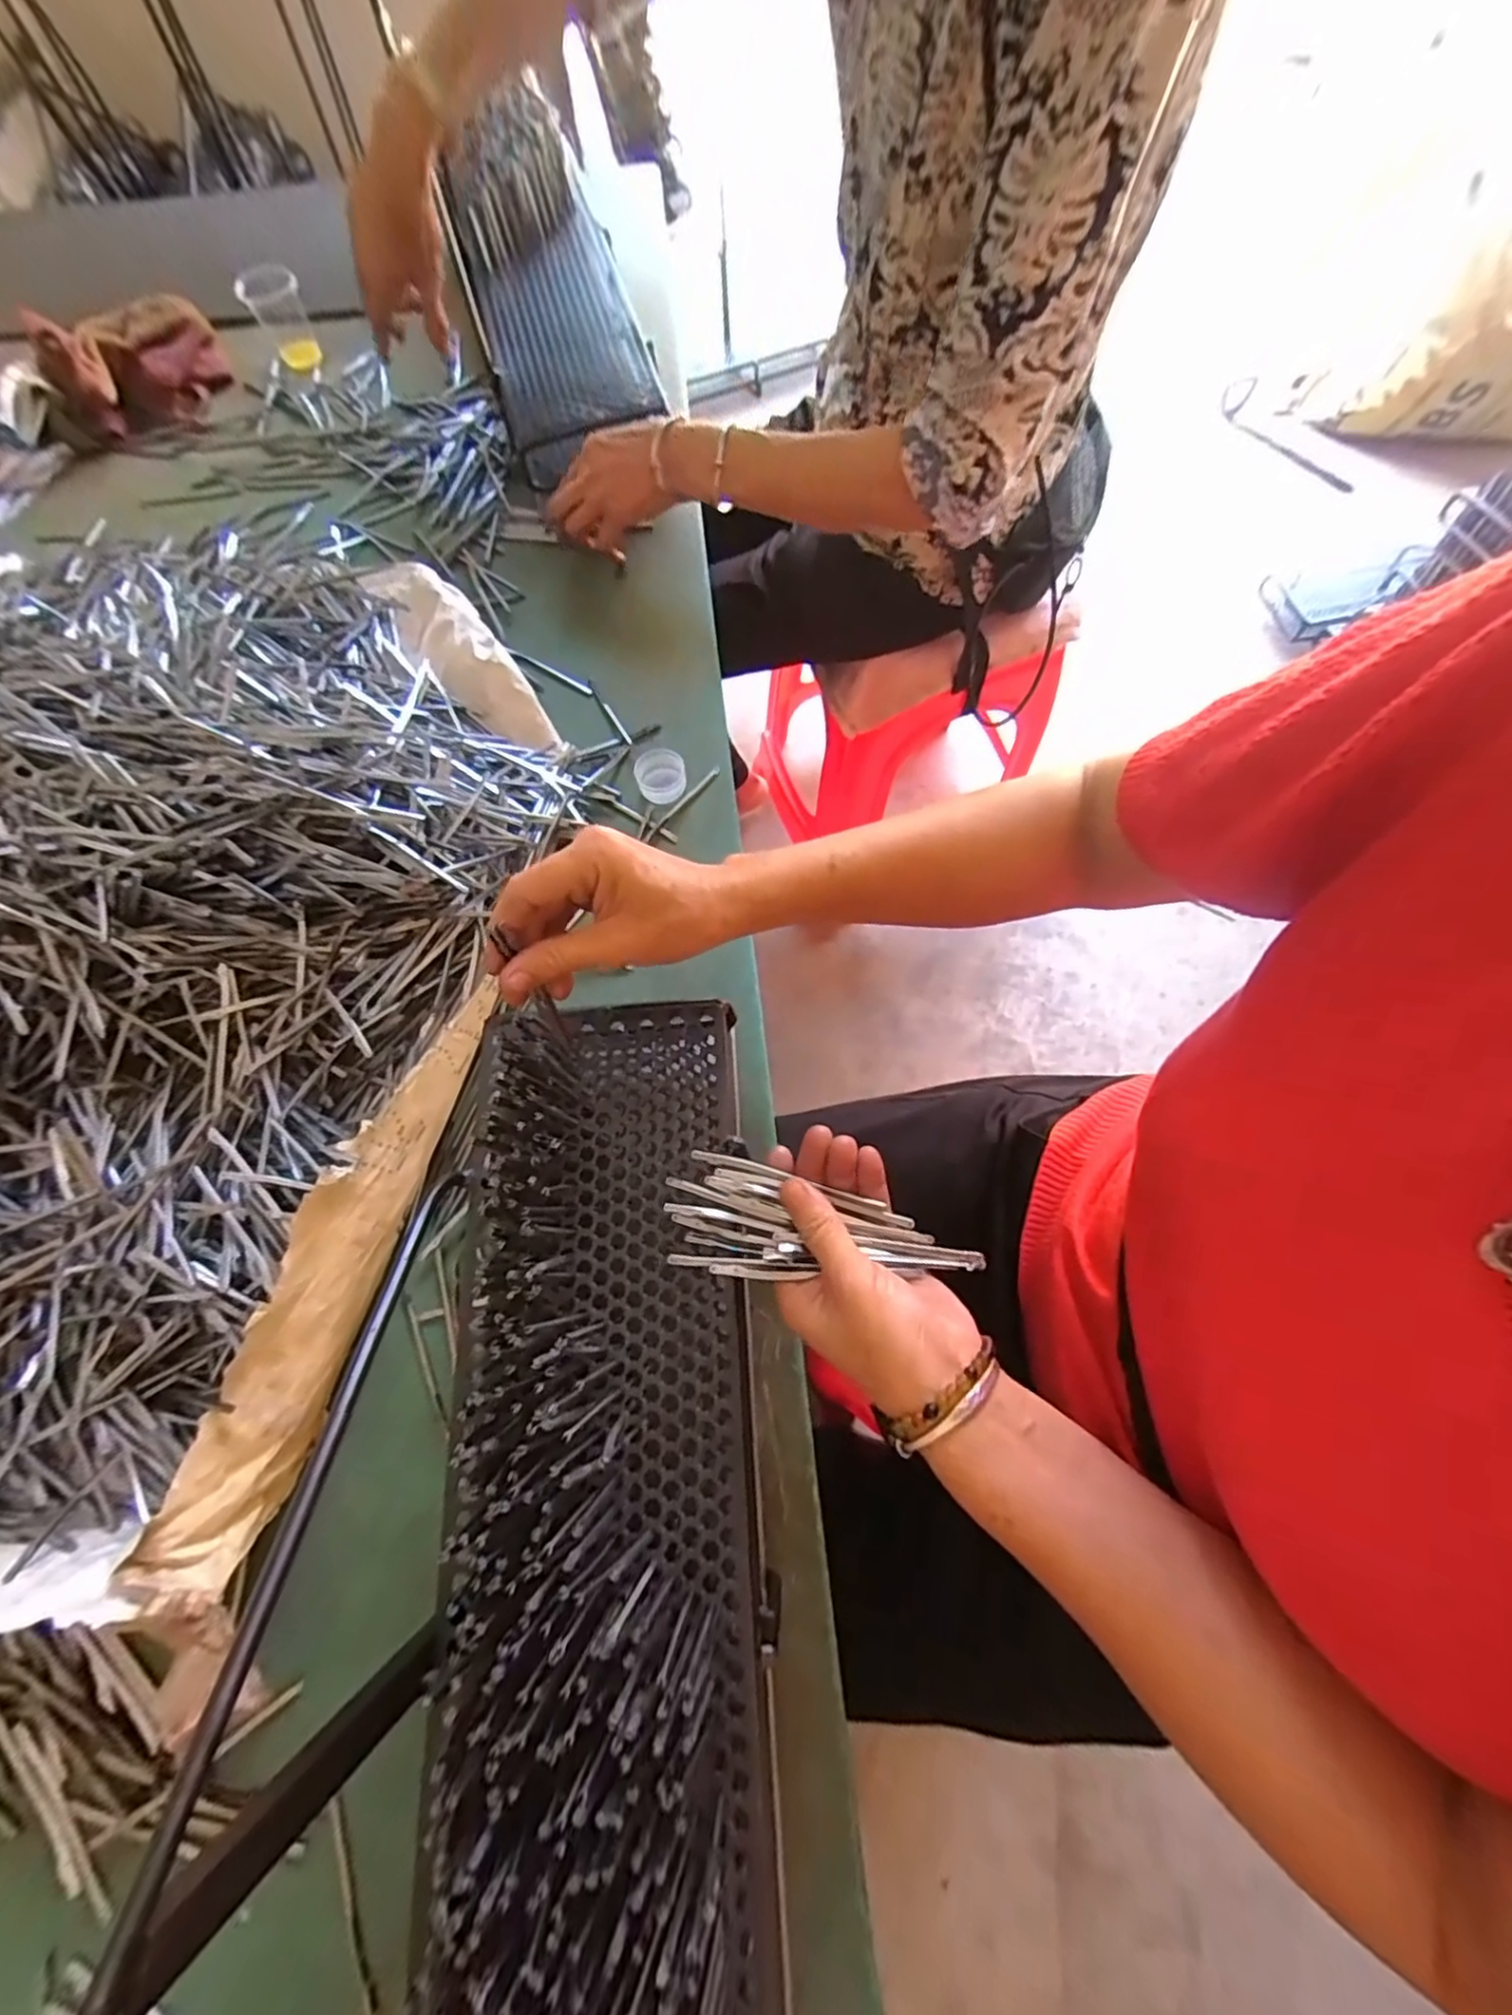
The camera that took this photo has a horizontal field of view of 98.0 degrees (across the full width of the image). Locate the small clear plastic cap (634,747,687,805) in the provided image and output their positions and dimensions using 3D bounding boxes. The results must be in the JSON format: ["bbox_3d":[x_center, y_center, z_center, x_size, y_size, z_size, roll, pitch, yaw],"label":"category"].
[{"bbox_3d":[-0.078,-0.189,0.538,0.041,0.025,0.034,-9,71,-1],"label":"small clear plastic cap"}]

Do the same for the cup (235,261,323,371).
[{"bbox_3d":[-0.540,-0.789,0.743,0.060,0.071,0.058,-1,71,2],"label":"cup"}]

